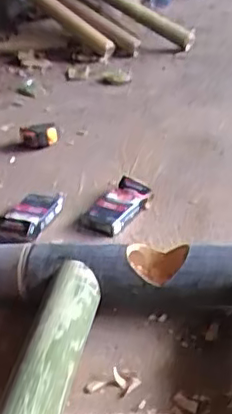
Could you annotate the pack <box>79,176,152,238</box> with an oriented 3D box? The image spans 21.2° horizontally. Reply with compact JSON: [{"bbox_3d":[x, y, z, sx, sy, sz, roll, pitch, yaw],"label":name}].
[{"bbox_3d":[0.000,-0.002,0.948,0.069,0.030,0.113,16,38,34],"label":"pack"}]

